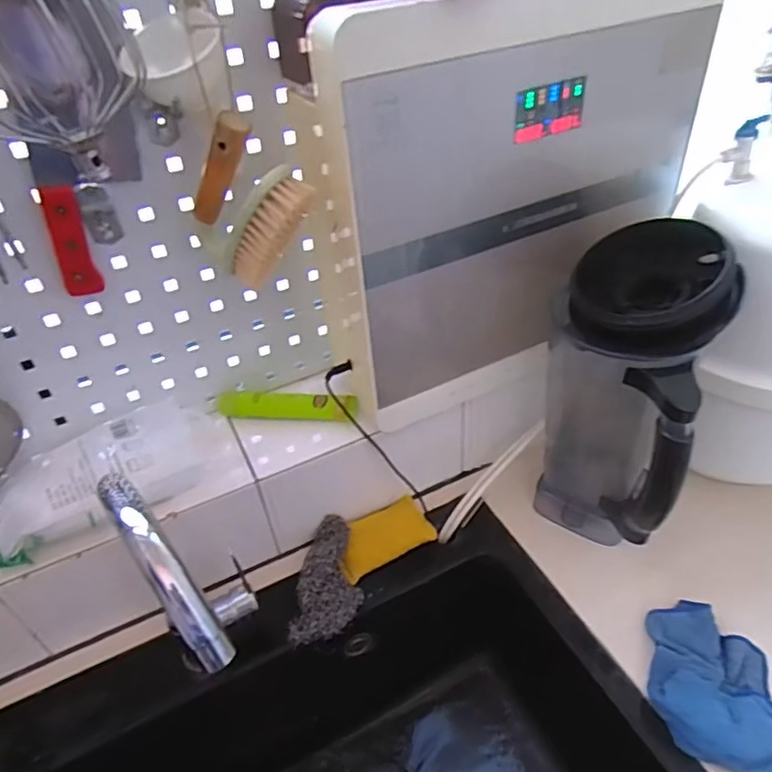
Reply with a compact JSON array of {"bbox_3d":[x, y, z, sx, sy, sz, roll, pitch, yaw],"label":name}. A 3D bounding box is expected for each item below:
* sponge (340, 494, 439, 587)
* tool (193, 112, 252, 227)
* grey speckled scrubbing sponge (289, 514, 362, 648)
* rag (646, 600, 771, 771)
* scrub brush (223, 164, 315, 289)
[{"bbox_3d":[-0.005,0.181,0.702,0.118,0.020,0.064,-26,44,-21],"label":"sponge"},{"bbox_3d":[-0.141,-0.182,0.505,0.025,0.103,0.018,29,43,-10],"label":"tool"},{"bbox_3d":[-0.058,0.206,0.645,0.067,0.031,0.141,3,42,11],"label":"grey speckled scrubbing sponge"},{"bbox_3d":[0.310,0.269,0.537,0.126,0.035,0.145,8,43,16],"label":"rag"},{"bbox_3d":[-0.108,-0.132,0.513,0.046,0.111,0.047,25,36,-22],"label":"scrub brush"}]

